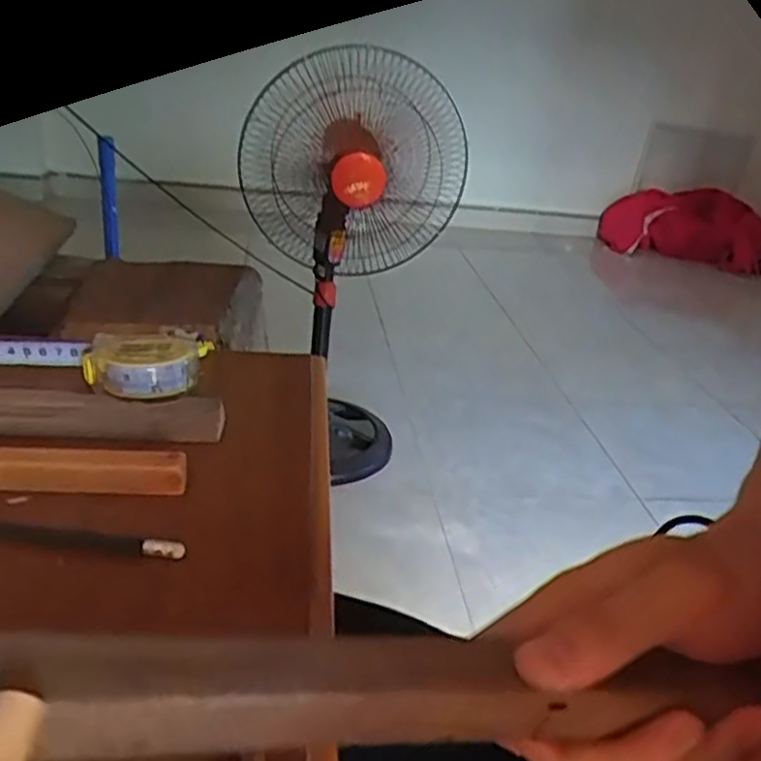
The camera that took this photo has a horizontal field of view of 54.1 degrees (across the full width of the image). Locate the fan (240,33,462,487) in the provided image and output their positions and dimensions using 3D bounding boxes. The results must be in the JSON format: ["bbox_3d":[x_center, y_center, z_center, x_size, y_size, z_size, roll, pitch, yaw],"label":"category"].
[{"bbox_3d":[-0.094,-0.210,1.565,0.406,0.869,0.306,0,26,-14],"label":"fan"}]

